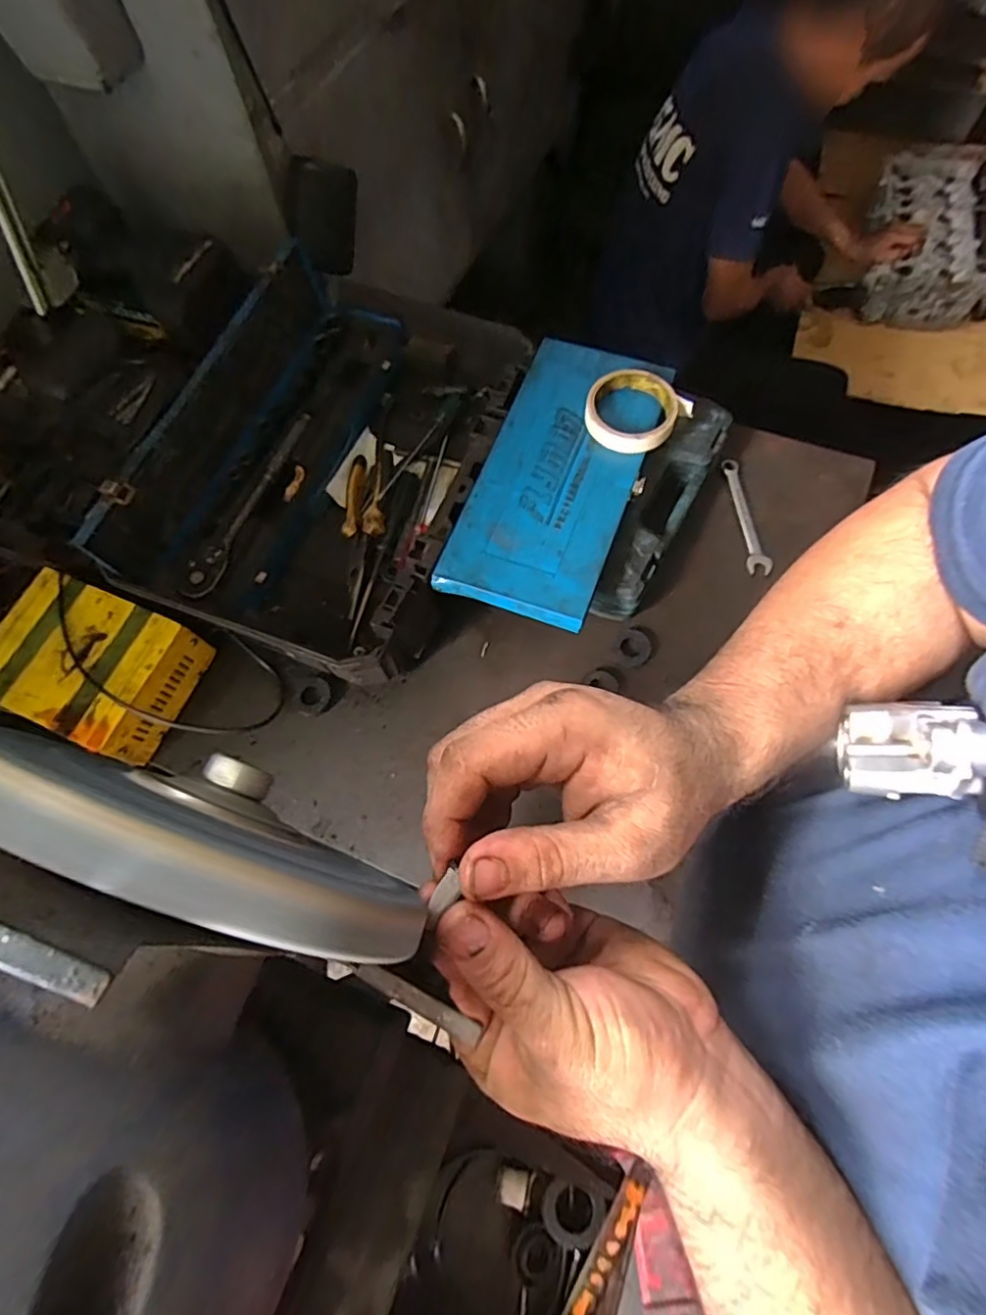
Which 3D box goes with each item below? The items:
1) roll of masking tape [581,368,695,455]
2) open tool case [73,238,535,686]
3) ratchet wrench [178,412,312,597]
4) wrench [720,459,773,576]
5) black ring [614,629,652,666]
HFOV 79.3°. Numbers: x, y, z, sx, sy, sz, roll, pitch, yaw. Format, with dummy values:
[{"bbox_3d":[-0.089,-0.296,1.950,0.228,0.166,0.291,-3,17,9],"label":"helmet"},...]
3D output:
[{"bbox_3d":[0.141,-0.251,0.603,0.093,0.019,0.093,-1,70,2],"label":"roll of masking tape"},{"bbox_3d":[-0.176,-0.224,0.649,0.333,0.117,0.447,19,72,9],"label":"open tool case"},{"bbox_3d":[-0.261,-0.168,0.640,0.026,0.022,0.241,19,72,9],"label":"ratchet wrench"},{"bbox_3d":[0.278,-0.157,0.659,0.024,0.005,0.149,-8,70,-1],"label":"wrench"},{"bbox_3d":[0.144,-0.010,0.612,0.037,0.007,0.036,-1,70,2],"label":"black ring"}]

